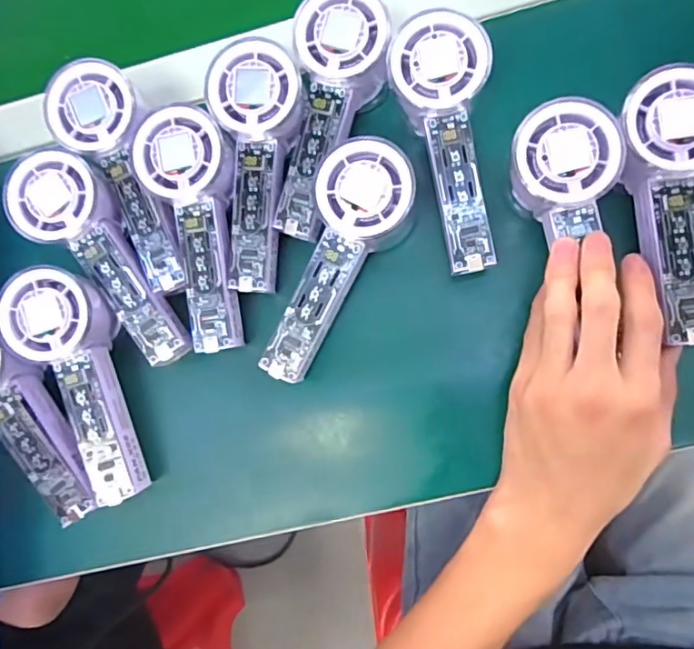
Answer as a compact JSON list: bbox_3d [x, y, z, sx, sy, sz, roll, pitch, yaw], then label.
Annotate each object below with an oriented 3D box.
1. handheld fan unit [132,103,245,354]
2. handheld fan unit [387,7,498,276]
[{"bbox_3d":[-0.089,-0.058,0.348,0.053,0.035,0.145,-14,80,6],"label":"handheld fan unit"},{"bbox_3d":[0.057,-0.104,0.328,0.054,0.029,0.142,-6,81,8],"label":"handheld fan unit"}]

